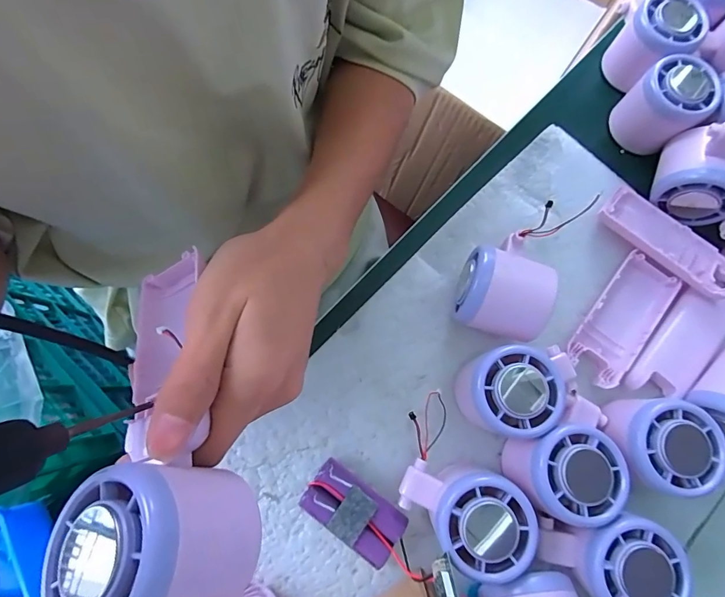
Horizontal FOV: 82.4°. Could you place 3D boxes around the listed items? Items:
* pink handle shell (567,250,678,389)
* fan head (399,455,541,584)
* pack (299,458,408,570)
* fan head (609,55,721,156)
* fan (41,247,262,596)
[{"bbox_3d":[0.191,0.015,0.310,0.044,0.019,0.100,39,78,6],"label":"pink handle shell"},{"bbox_3d":[0.064,0.128,0.255,0.076,0.049,0.054,42,79,8],"label":"fan head"},{"bbox_3d":[-0.006,0.138,0.270,0.064,0.018,0.035,36,78,6],"label":"pack"},{"bbox_3d":[0.243,-0.156,0.330,0.055,0.051,0.056,1,77,-3],"label":"fan head"},{"bbox_3d":[-0.094,0.051,0.188,0.063,0.044,0.175,-24,43,-6],"label":"fan"}]

